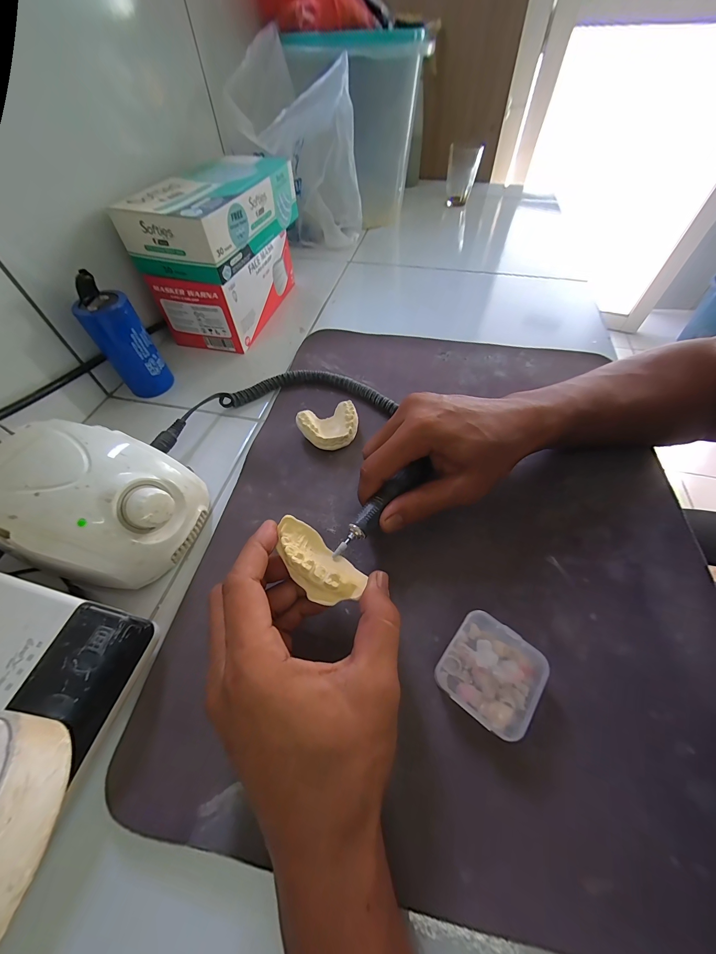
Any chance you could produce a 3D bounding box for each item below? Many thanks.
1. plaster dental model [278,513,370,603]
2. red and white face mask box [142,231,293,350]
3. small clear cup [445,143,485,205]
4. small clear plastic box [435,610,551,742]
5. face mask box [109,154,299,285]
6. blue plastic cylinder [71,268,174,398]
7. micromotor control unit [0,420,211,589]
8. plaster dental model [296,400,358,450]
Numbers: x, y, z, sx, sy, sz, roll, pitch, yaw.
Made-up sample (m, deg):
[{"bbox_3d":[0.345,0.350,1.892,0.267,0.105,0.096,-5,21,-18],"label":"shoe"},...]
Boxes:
[{"bbox_3d":[-0.027,0.057,0.218,0.066,0.023,0.032,33,38,5],"label":"plaster dental model"},{"bbox_3d":[-0.167,-0.272,0.453,0.100,0.093,0.203,13,57,11],"label":"red and white face mask box"},{"bbox_3d":[0.219,-0.638,0.689,0.065,0.090,0.057,9,56,8],"label":"small clear cup"},{"bbox_3d":[0.085,0.126,0.211,0.054,0.021,0.056,34,64,23],"label":"small clear plastic box"},{"bbox_3d":[-0.166,-0.320,0.393,0.111,0.060,0.215,15,57,11],"label":"face mask box"},{"bbox_3d":[-0.245,-0.143,0.350,0.037,0.120,0.045,12,57,11],"label":"blue plastic cylinder"},{"bbox_3d":[-0.205,0.019,0.257,0.140,0.084,0.104,15,58,13],"label":"micromotor control unit"},{"bbox_3d":[-0.029,-0.048,0.331,0.058,0.027,0.045,-13,56,-6],"label":"plaster dental model"}]

